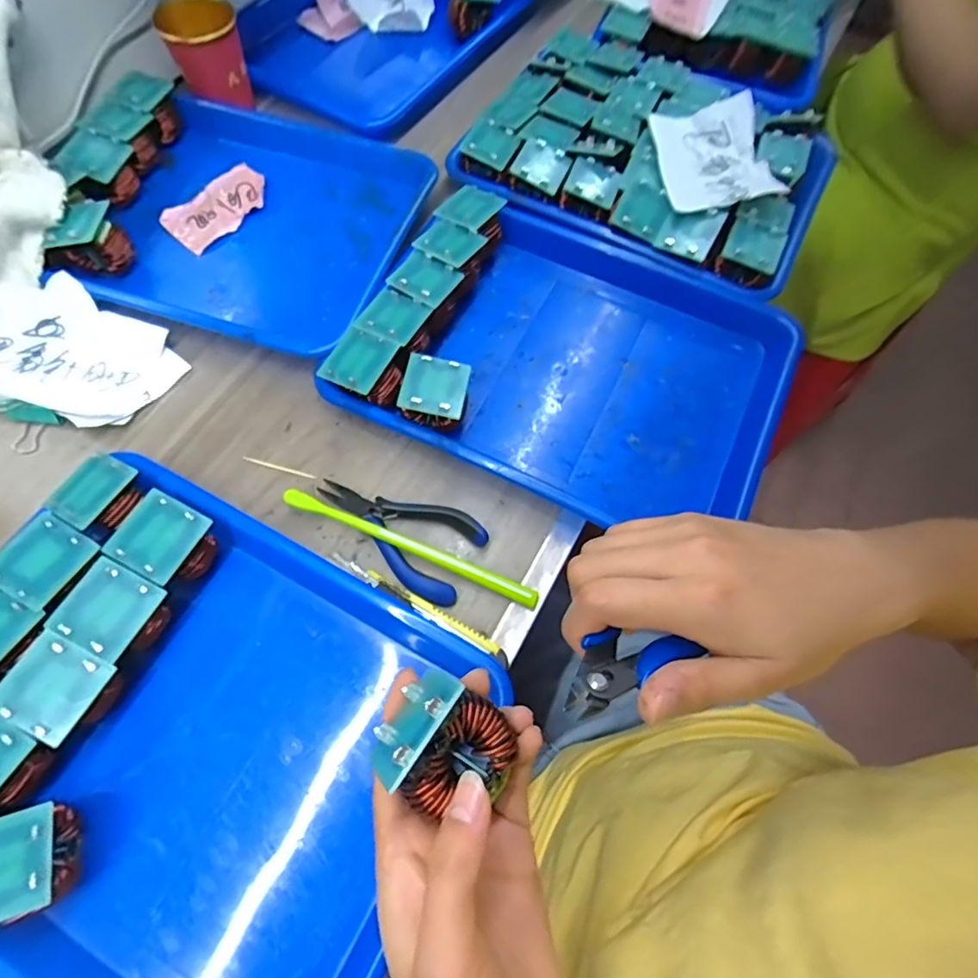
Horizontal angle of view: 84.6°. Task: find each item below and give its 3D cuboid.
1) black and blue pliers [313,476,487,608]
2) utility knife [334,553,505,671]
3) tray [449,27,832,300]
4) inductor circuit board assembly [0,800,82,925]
[{"bbox_3d":[-0.065,0.026,0.382,0.125,0.017,0.062,32,69,11],"label":"black and blue pliers"},{"bbox_3d":[-0.047,0.077,0.360,0.137,0.015,0.010,29,68,10],"label":"utility knife"},{"bbox_3d":[0.159,-0.328,0.511,0.319,0.045,0.266,31,68,11],"label":"tray"},{"bbox_3d":[-0.238,0.192,0.279,0.044,0.046,0.045,-15,68,-9],"label":"inductor circuit board assembly"}]

